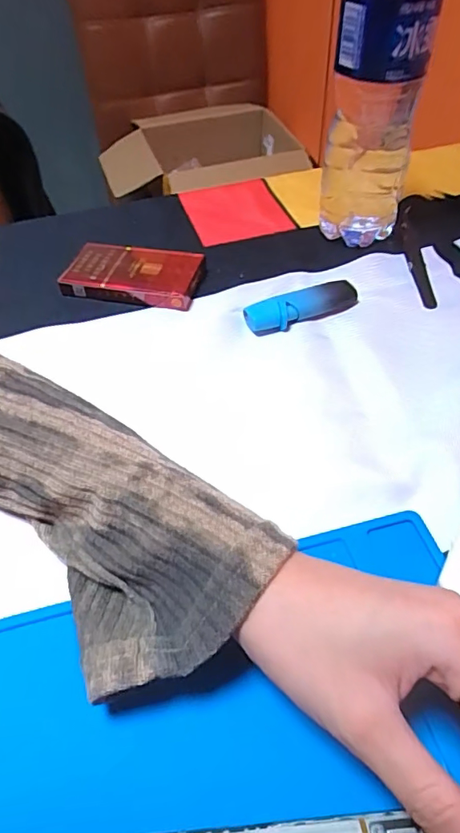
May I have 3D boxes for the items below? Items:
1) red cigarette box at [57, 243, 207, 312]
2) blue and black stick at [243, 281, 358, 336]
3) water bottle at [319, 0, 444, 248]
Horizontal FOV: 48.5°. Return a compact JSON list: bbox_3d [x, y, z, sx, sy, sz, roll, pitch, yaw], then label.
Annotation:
[{"bbox_3d":[-0.074,-0.108,0.393,0.102,0.017,0.052,7,50,8],"label":"red cigarette box"},{"bbox_3d":[0.051,-0.079,0.364,0.084,0.013,0.022,-19,51,-13],"label":"blue and black stick"},{"bbox_3d":[0.100,-0.224,0.347,0.060,0.217,0.056,10,51,12],"label":"water bottle"}]

